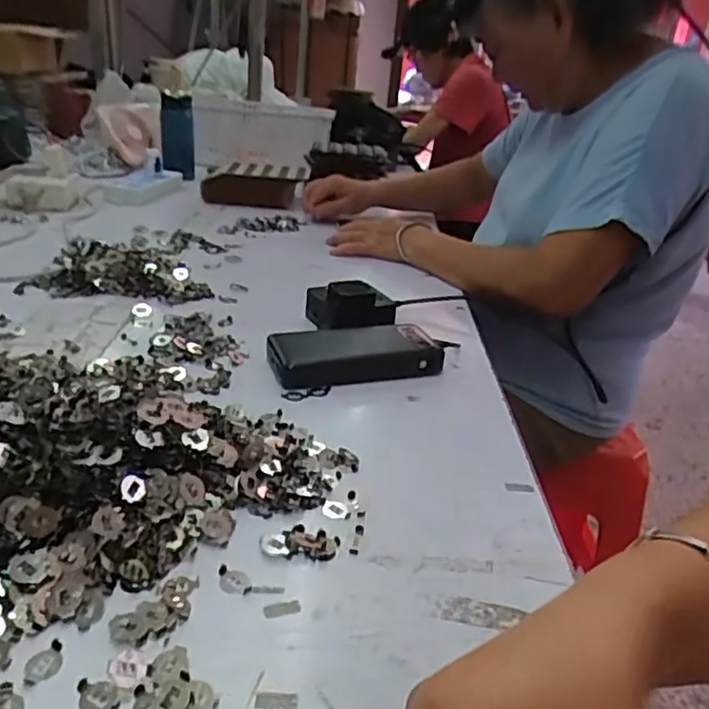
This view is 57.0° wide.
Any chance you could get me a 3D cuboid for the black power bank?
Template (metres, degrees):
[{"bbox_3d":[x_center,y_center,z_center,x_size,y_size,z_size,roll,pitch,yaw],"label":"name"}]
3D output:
[{"bbox_3d":[0.003,-0.001,0.605,0.161,0.029,0.067,-4,27,-20],"label":"black power bank"}]

